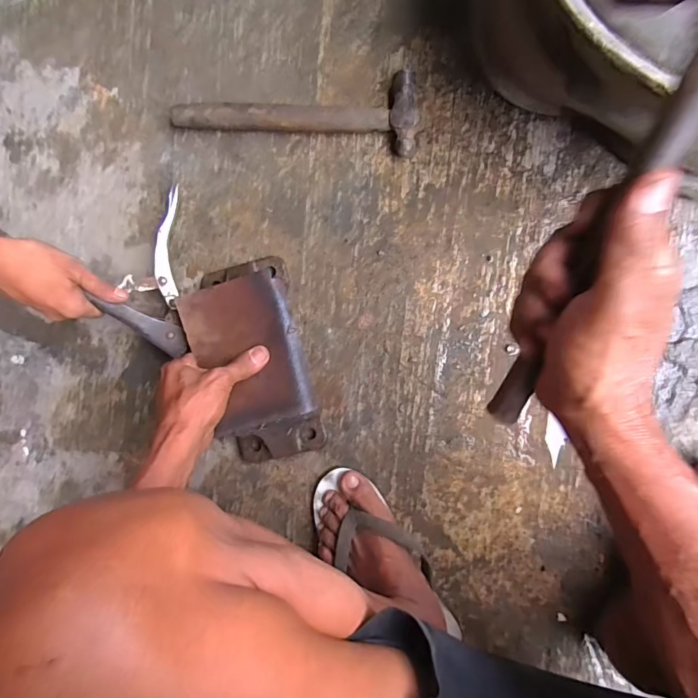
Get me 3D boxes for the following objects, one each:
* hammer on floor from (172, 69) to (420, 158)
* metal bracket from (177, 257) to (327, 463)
[{"bbox_3d":[-0.061,-0.285,0.517,0.282,0.030,0.081,11,93,8],"label":"hammer on floor"},{"bbox_3d":[-0.111,0.020,0.521,0.125,0.060,0.231,-15,90,8],"label":"metal bracket"}]

